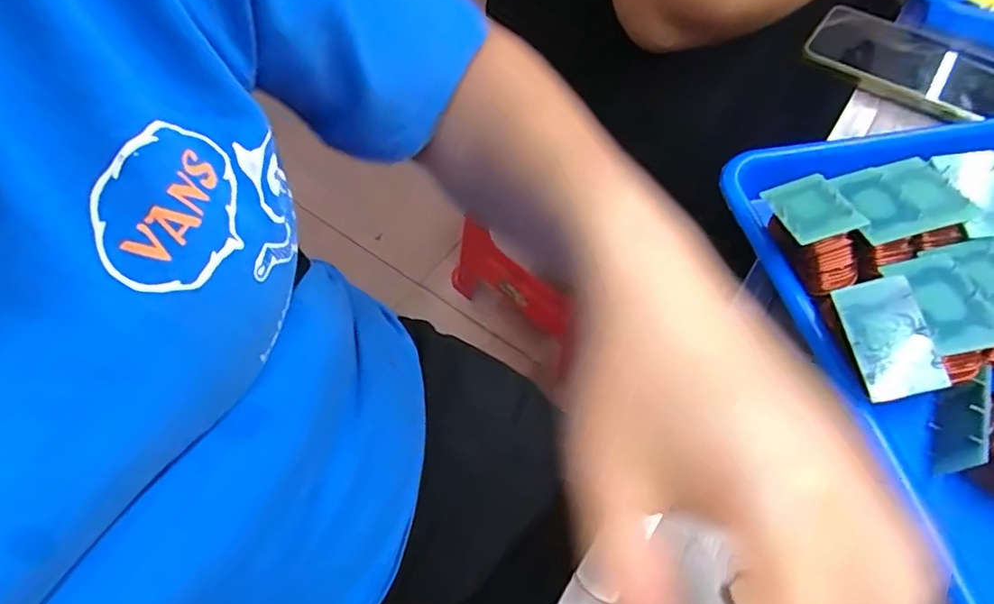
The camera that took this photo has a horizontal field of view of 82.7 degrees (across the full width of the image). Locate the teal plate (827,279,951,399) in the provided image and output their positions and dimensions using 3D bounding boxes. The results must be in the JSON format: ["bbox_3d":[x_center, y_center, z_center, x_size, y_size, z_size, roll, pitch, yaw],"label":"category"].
[{"bbox_3d":[0.167,0.016,0.240,0.031,0.005,0.047,-16,76,10],"label":"teal plate"}]

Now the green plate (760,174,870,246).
[{"bbox_3d":[0.154,-0.047,0.278,0.031,0.006,0.048,-15,38,10],"label":"green plate"}]

